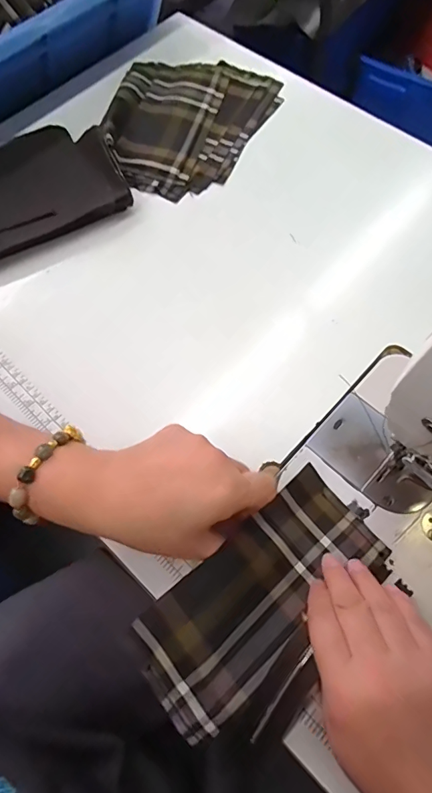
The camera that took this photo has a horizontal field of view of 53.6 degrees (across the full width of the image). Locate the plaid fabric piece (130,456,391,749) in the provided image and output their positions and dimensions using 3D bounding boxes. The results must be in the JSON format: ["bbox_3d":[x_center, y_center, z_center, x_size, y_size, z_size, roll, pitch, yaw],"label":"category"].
[{"bbox_3d":[0.032,0.138,0.303,0.182,0.015,0.084,-37,85,-20],"label":"plaid fabric piece"}]

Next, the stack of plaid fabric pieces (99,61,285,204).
[{"bbox_3d":[-0.029,-0.321,0.495,0.180,0.026,0.211,9,68,6],"label":"stack of plaid fabric pieces"}]

